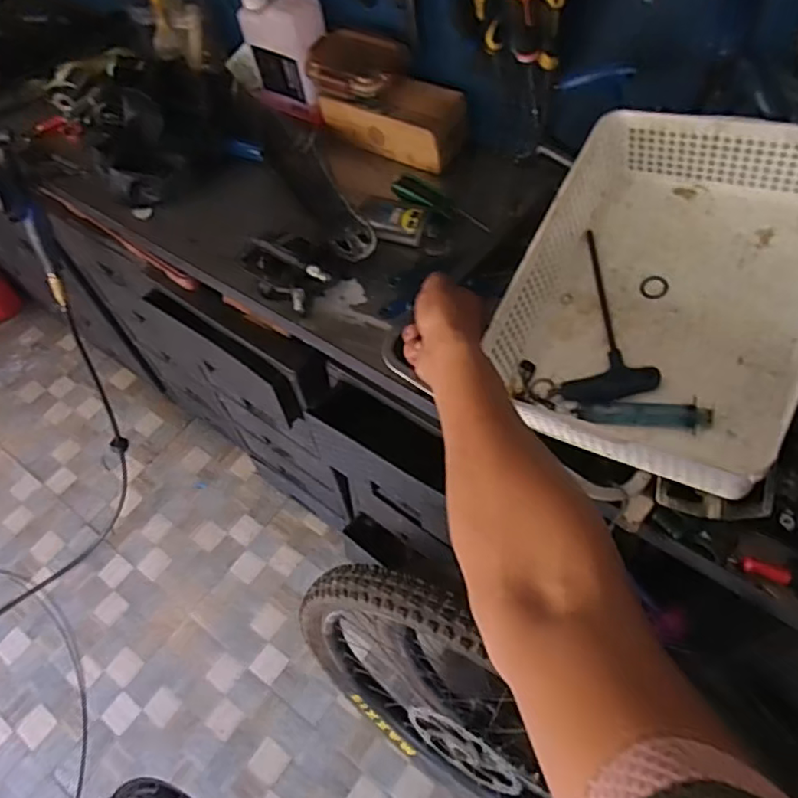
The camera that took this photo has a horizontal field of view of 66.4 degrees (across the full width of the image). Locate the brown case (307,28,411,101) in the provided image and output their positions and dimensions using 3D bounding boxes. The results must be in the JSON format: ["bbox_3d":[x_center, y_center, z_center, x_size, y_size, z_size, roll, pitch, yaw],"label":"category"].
[{"bbox_3d":[-0.064,-0.465,0.846,0.142,0.058,0.085,8,59,10],"label":"brown case"}]

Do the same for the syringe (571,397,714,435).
[{"bbox_3d":[0.217,0.015,0.546,0.112,0.017,0.026,3,56,26],"label":"syringe"}]

